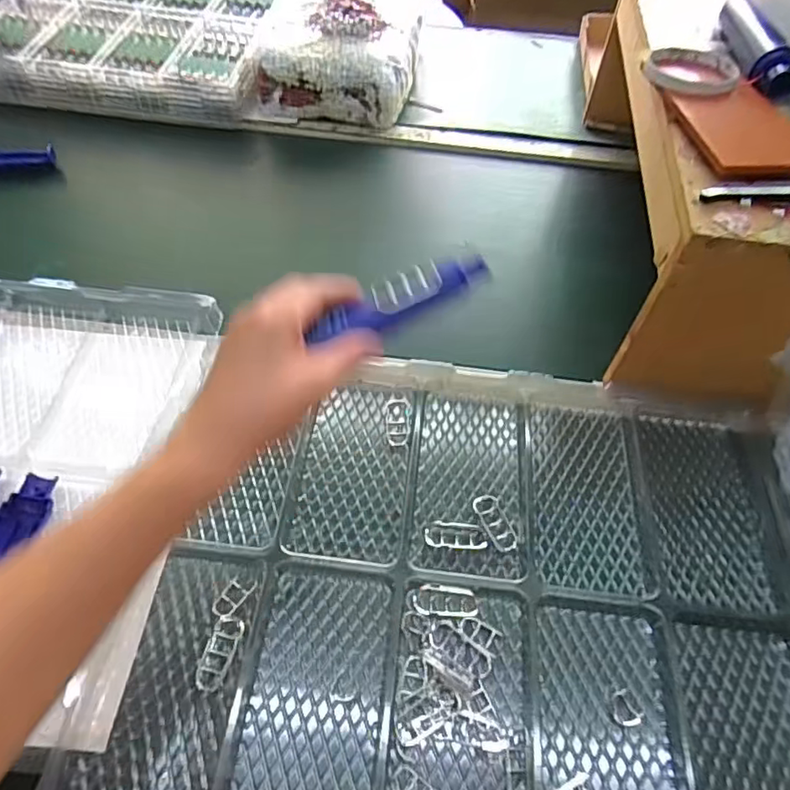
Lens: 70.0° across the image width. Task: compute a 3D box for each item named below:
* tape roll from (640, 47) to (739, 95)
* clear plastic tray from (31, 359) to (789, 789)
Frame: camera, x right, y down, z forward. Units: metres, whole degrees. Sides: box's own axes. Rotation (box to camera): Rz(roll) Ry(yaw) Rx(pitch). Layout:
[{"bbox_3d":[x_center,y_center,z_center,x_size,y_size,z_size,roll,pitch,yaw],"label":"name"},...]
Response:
[{"bbox_3d":[0.285,-0.313,0.544,0.085,0.017,0.099,15,57,6],"label":"tape roll"},{"bbox_3d":[0.063,0.150,0.460,0.535,0.043,0.430,8,57,1],"label":"clear plastic tray"}]

